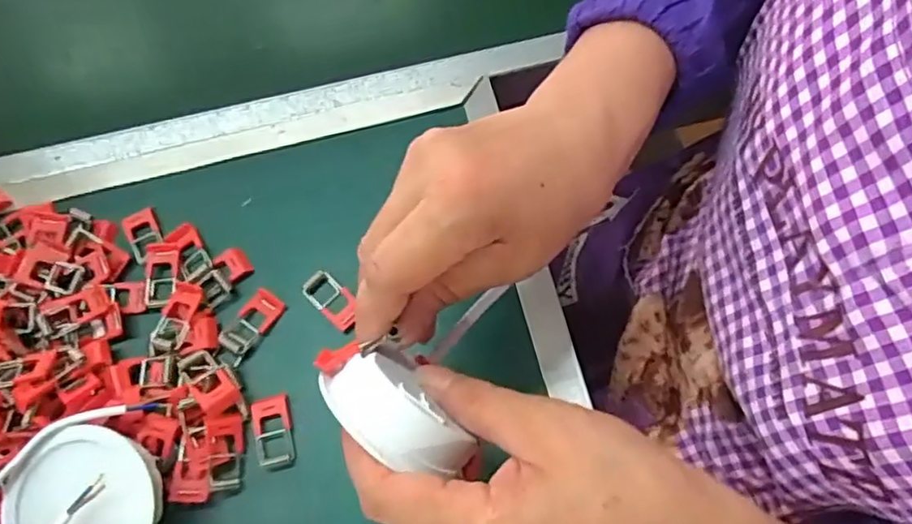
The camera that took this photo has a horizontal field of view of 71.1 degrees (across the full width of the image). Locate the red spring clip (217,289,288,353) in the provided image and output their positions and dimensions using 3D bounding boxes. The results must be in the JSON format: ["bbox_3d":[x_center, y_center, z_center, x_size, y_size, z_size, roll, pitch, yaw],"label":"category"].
[{"bbox_3d":[-0.111,0.032,0.348,0.020,0.007,0.037,32,73,15],"label":"red spring clip"}]

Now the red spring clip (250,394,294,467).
[{"bbox_3d":[-0.093,0.086,0.327,0.019,0.005,0.034,-15,67,-3],"label":"red spring clip"}]

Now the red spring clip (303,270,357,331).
[{"bbox_3d":[-0.067,0.021,0.351,0.018,0.006,0.036,-43,72,-14],"label":"red spring clip"}]

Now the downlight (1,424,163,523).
[{"bbox_3d":[-0.171,0.114,0.294,0.066,0.022,0.067,-1,67,2],"label":"downlight"}]

